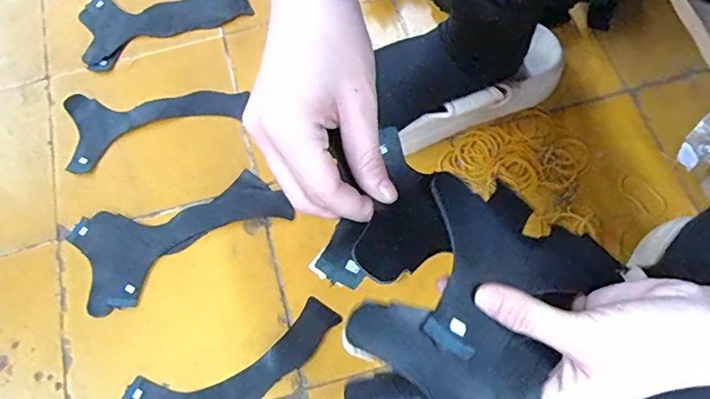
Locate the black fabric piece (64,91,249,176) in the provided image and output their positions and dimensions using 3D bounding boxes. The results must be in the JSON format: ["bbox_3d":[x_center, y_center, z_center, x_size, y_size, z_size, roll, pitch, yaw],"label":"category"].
[{"bbox_3d":[-0.213,-0.086,0.567,0.185,0.004,0.089,-11,67,-3],"label":"black fabric piece"}]

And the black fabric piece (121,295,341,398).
[{"bbox_3d":[-0.112,0.145,0.465,0.088,0.004,0.190,42,75,17],"label":"black fabric piece"}]

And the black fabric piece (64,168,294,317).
[{"bbox_3d":[-0.170,0.025,0.517,0.200,0.004,0.095,-27,69,-9],"label":"black fabric piece"}]

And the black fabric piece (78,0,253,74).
[{"bbox_3d":[-0.223,-0.217,0.624,0.192,0.006,0.101,-20,68,-6],"label":"black fabric piece"}]

